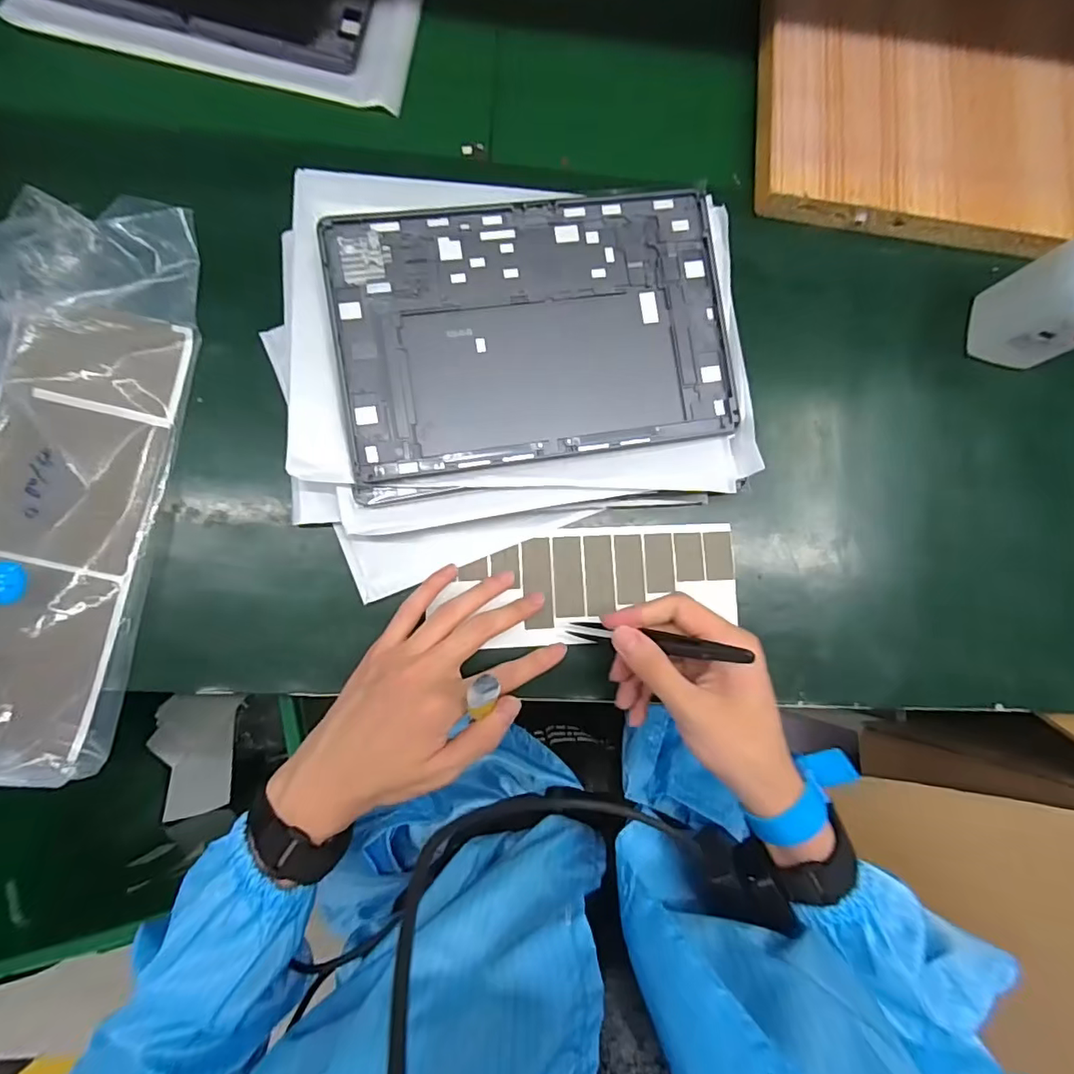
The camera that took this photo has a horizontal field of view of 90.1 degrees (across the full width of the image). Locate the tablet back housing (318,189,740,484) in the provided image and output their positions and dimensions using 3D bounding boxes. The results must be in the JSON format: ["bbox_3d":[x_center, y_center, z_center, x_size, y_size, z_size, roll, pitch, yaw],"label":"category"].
[{"bbox_3d":[0.001,-0.136,0.353,0.253,0.009,0.170,-9,90,-7],"label":"tablet back housing"}]

